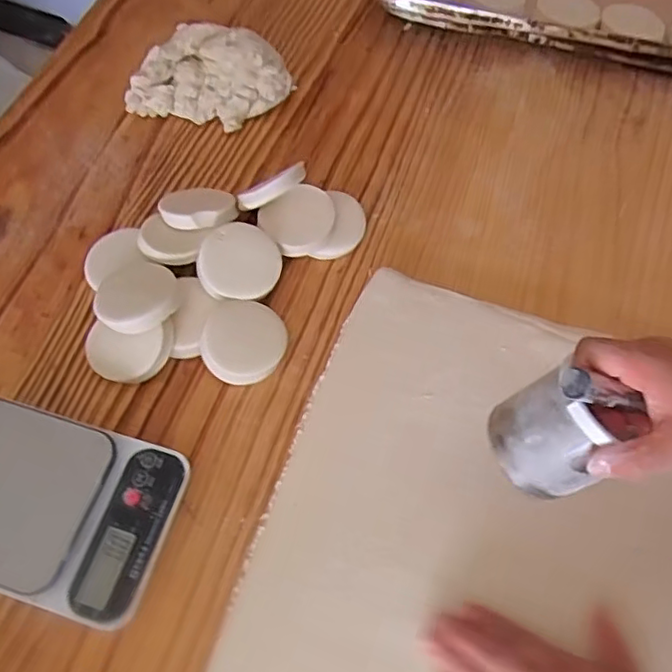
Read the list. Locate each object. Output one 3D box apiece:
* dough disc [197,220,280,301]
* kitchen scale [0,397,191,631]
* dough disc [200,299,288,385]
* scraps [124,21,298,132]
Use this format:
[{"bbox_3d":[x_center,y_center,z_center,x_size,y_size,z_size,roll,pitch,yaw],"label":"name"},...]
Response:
[{"bbox_3d":[-0.088,-0.069,0.572,0.074,0.010,0.071,4,78,-19],"label":"dough disc"},{"bbox_3d":[-0.217,0.132,0.477,0.175,0.043,0.138,15,65,5],"label":"kitchen scale"},{"bbox_3d":[-0.082,0.005,0.558,0.071,0.011,0.076,7,71,-22],"label":"dough disc"},{"bbox_3d":[-0.135,-0.287,0.679,0.165,0.057,0.097,10,64,3],"label":"scraps"}]

